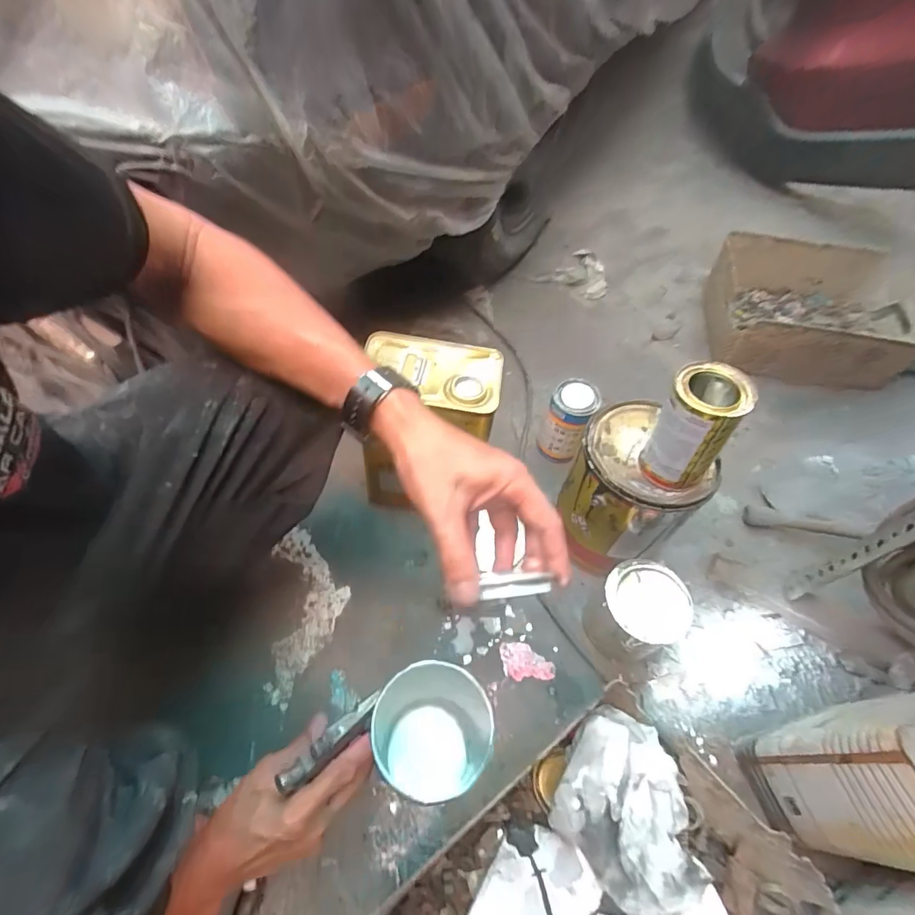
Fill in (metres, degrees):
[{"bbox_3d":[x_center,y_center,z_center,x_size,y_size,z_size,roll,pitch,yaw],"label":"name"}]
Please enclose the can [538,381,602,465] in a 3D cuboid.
[{"bbox_3d":[0.179,-0.058,0.757,0.074,0.132,0.067,28,59,17],"label":"can"}]

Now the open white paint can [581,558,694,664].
[{"bbox_3d":[0.228,0.201,0.599,0.093,0.116,0.094,3,58,-5],"label":"open white paint can"}]

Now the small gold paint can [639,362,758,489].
[{"bbox_3d":[0.249,-0.031,0.499,0.069,0.128,0.072,3,58,-5],"label":"small gold paint can"}]

